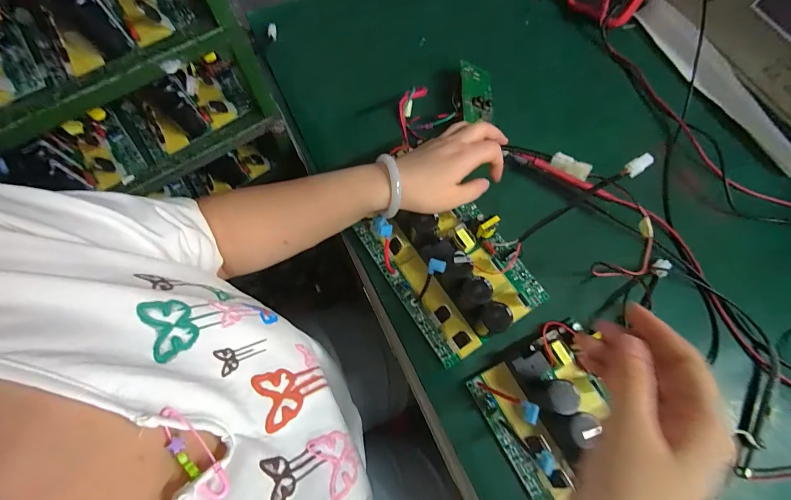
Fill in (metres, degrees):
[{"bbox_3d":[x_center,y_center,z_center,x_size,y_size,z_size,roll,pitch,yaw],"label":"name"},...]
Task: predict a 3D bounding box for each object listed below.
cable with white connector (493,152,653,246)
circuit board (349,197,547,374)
[{"bbox_3d":[0.171,-0.041,0.359,0.161,0.011,0.013,-37,67,33],"label":"cable with white connector"},{"bbox_3d":[0.061,0.009,0.384,0.135,0.056,0.176,-31,72,-10],"label":"circuit board"}]

